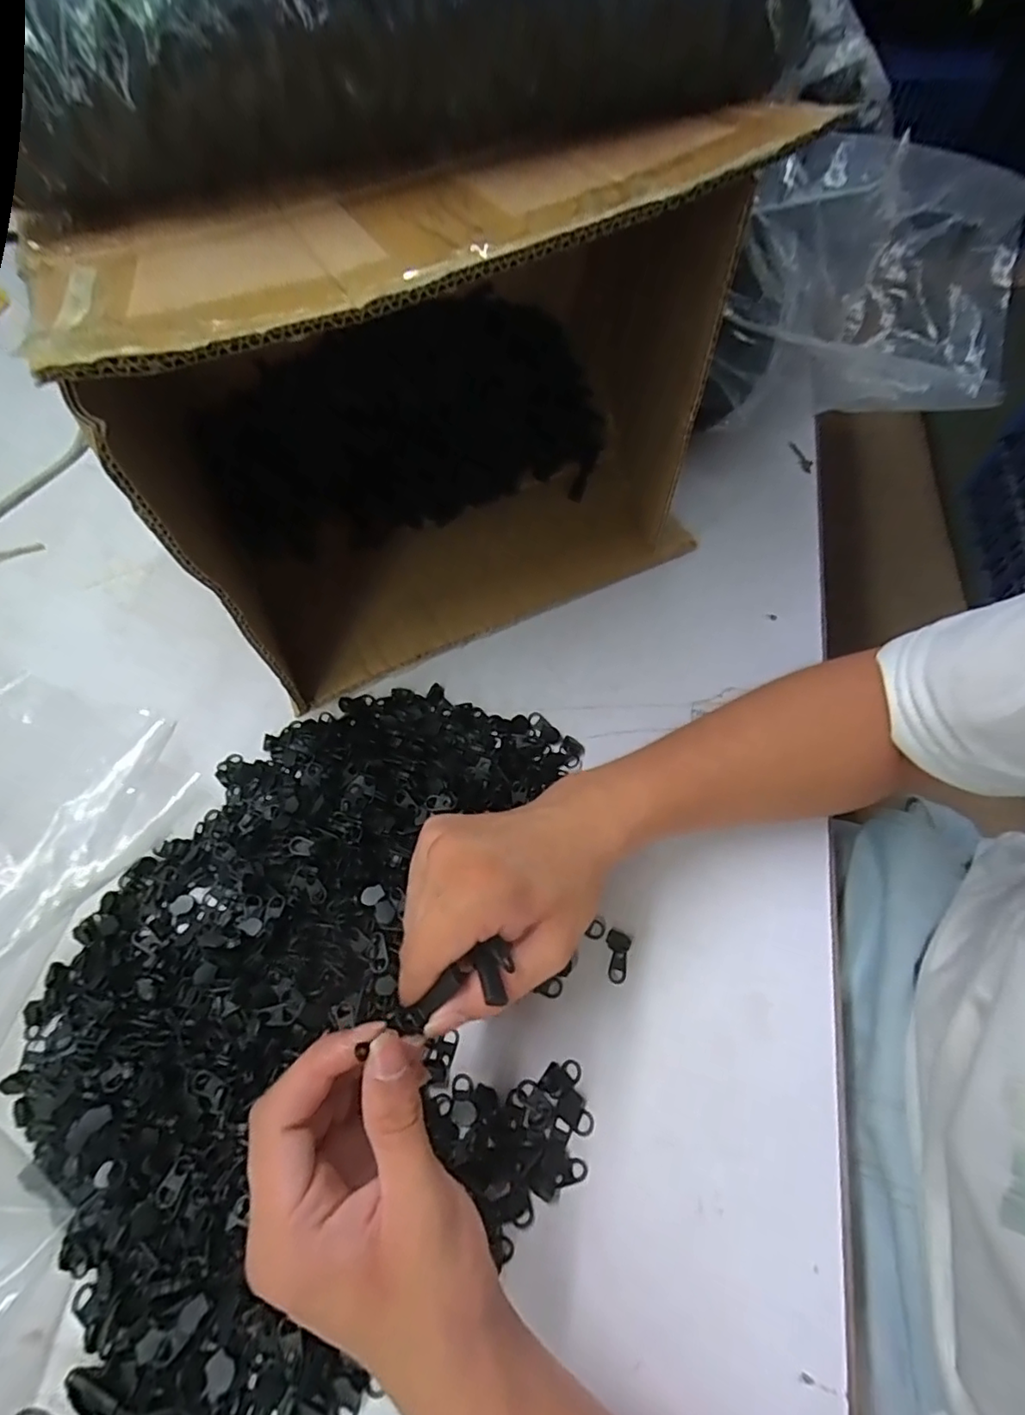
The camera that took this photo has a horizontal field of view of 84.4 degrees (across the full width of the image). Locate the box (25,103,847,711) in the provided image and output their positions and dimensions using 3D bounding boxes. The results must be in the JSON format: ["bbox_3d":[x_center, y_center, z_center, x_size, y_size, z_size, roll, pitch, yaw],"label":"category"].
[{"bbox_3d":[-0.046,-0.192,0.363,0.336,0.249,0.207,-22,63,-10],"label":"box"}]

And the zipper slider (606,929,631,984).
[{"bbox_3d":[0.059,0.139,0.318,0.013,0.004,0.027,12,62,8],"label":"zipper slider"}]

